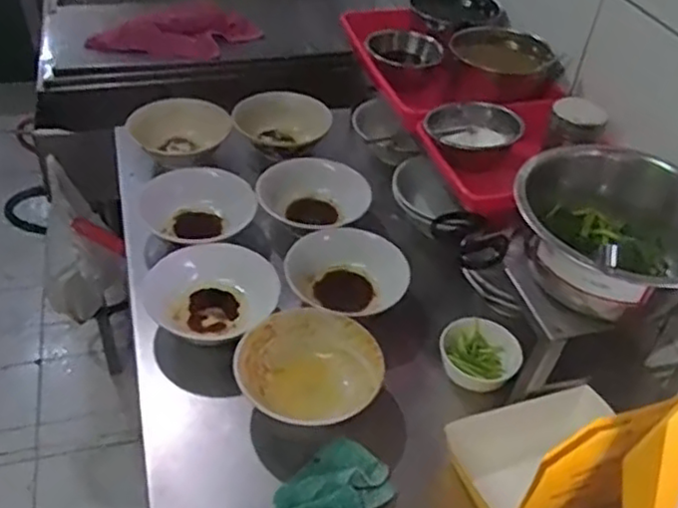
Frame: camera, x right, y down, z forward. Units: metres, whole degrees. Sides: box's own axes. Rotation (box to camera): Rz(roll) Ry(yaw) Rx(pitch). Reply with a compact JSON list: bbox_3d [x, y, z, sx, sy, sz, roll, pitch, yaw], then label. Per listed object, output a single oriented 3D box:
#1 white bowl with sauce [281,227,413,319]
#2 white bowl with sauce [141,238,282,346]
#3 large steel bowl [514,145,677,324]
[{"bbox_3d":[0.002,0.033,0.854,0.121,0.088,0.129,-30,52,-33],"label":"white bowl with sauce"},{"bbox_3d":[-0.146,0.048,0.857,0.162,0.058,0.139,-28,51,-31],"label":"white bowl with sauce"},{"bbox_3d":[0.263,-0.015,0.678,0.196,0.125,0.191,3,42,-3],"label":"large steel bowl"}]

